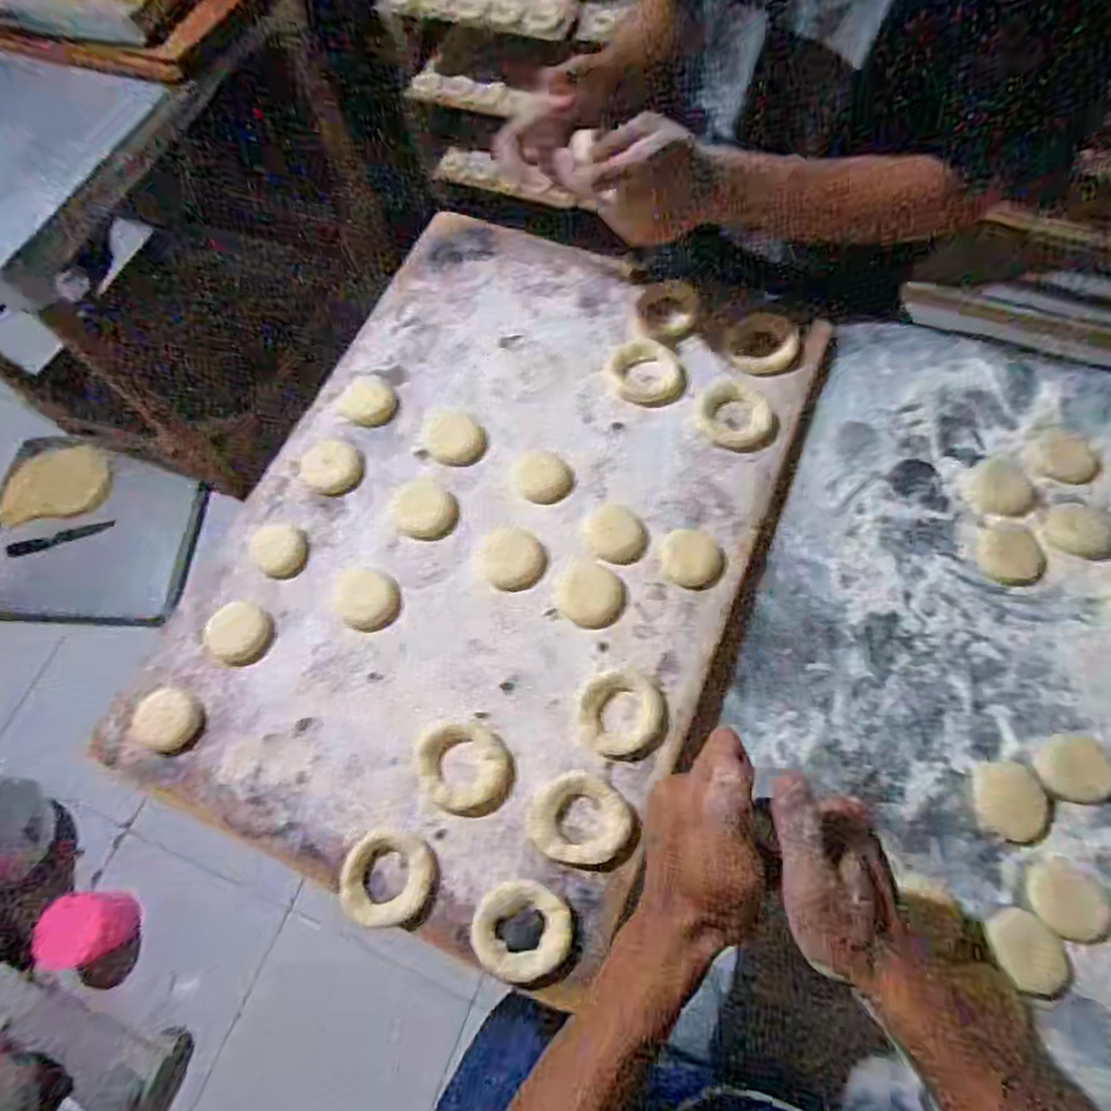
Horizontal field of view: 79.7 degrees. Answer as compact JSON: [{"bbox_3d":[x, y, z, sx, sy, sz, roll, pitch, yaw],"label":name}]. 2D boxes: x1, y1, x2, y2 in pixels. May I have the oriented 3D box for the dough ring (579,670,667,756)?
[{"bbox_3d":[0.049,0.115,0.489,0.063,0.014,0.058,-1,67,2],"label":"dough ring"}]

